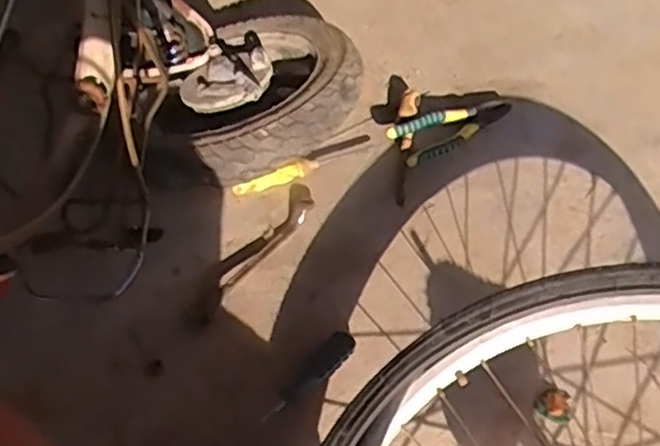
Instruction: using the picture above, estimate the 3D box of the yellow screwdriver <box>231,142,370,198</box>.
[{"bbox_3d":[-0.036,-0.081,0.947,0.203,0.026,0.017,-25,48,-18],"label":"yellow screwdriver"}]

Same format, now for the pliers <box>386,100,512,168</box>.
[{"bbox_3d":[0.182,-0.137,0.978,0.190,0.021,0.068,-20,46,-13],"label":"pliers"}]

